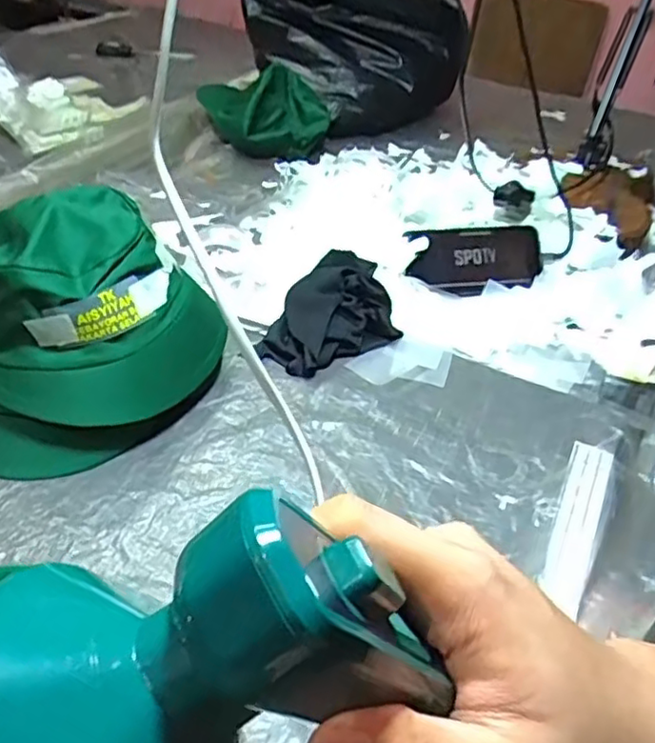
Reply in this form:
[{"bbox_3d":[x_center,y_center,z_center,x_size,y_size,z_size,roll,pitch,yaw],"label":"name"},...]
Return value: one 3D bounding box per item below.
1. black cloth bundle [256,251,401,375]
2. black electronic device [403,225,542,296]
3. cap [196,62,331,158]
[{"bbox_3d":[0.014,-0.062,0.641,0.114,0.054,0.172,21,41,17],"label":"black cloth bundle"},{"bbox_3d":[0.168,-0.127,0.721,0.159,0.025,0.082,0,76,-10],"label":"black electronic device"},{"bbox_3d":[-0.098,-0.418,1.031,0.200,0.098,0.236,-4,40,-12],"label":"cap"}]

